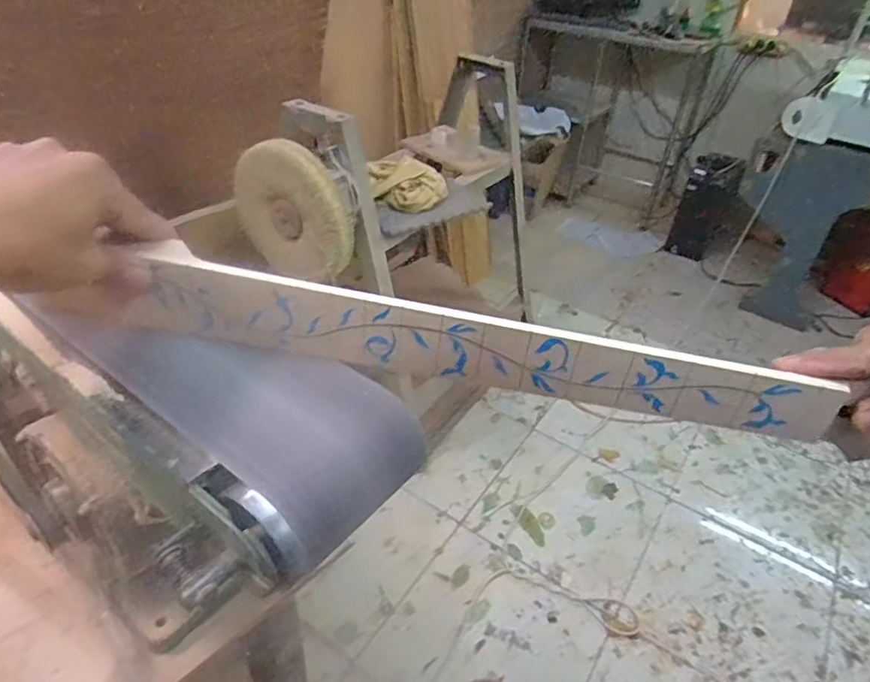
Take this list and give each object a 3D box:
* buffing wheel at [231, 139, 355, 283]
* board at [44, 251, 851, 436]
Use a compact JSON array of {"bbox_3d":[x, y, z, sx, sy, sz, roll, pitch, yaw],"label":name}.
[{"bbox_3d":[-0.266,-0.233,1.083,0.252,0.259,0.047,-7,27,42],"label":"buffing wheel"},{"bbox_3d":[-0.002,-0.002,0.360,0.459,0.055,0.009,10,38,7],"label":"board"}]

